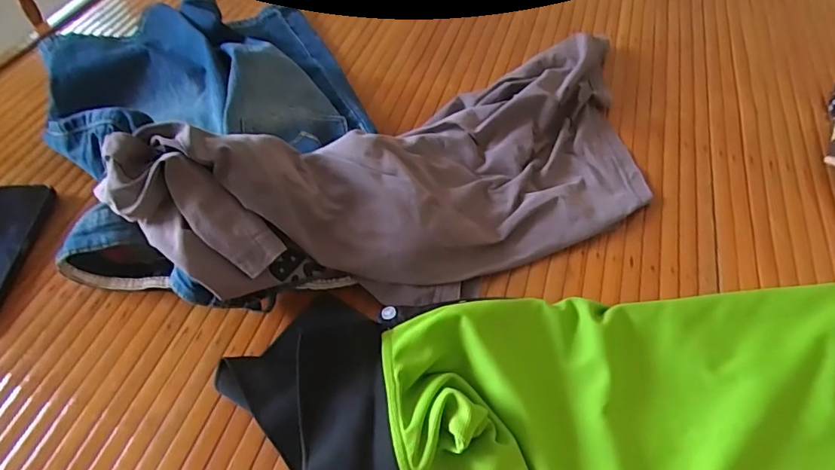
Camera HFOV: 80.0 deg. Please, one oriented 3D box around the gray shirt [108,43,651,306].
[{"bbox_3d":[0.039,-0.072,0.466,0.547,0.129,0.223,-28,57,-19],"label":"gray shirt"}]

